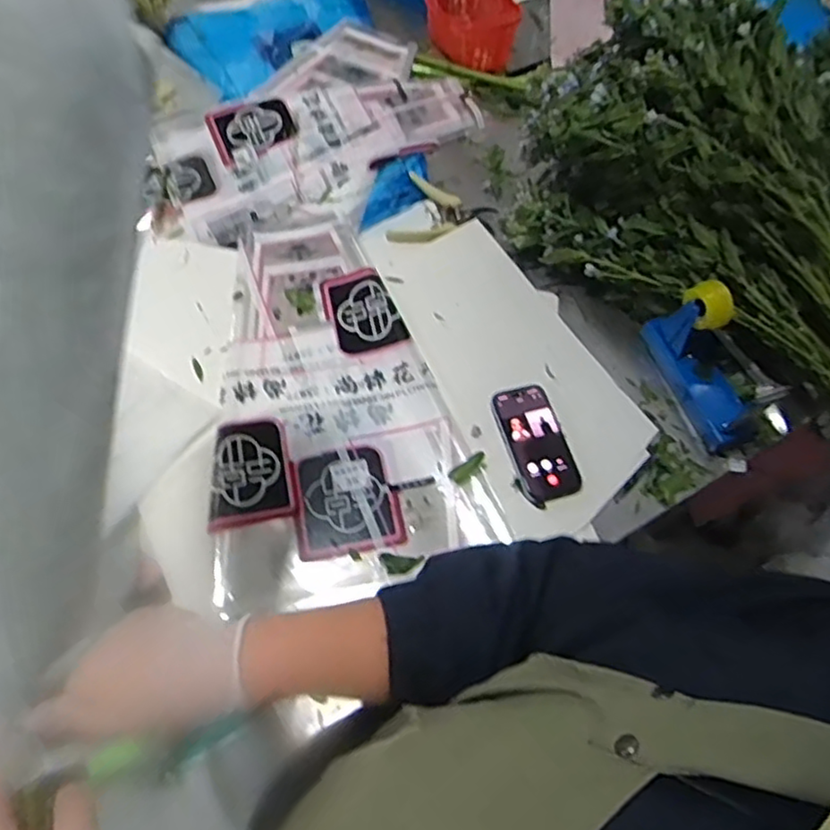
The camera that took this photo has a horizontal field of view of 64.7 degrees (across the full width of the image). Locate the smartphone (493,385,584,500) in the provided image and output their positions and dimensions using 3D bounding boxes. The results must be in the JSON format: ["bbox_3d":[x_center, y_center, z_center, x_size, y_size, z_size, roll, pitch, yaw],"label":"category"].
[{"bbox_3d":[0.149,0.031,0.807,0.072,0.008,0.147,-14,63,-9],"label":"smartphone"}]

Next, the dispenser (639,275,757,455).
[{"bbox_3d":[0.366,-0.069,0.801,0.069,0.131,0.197,-15,63,-10],"label":"dispenser"}]

